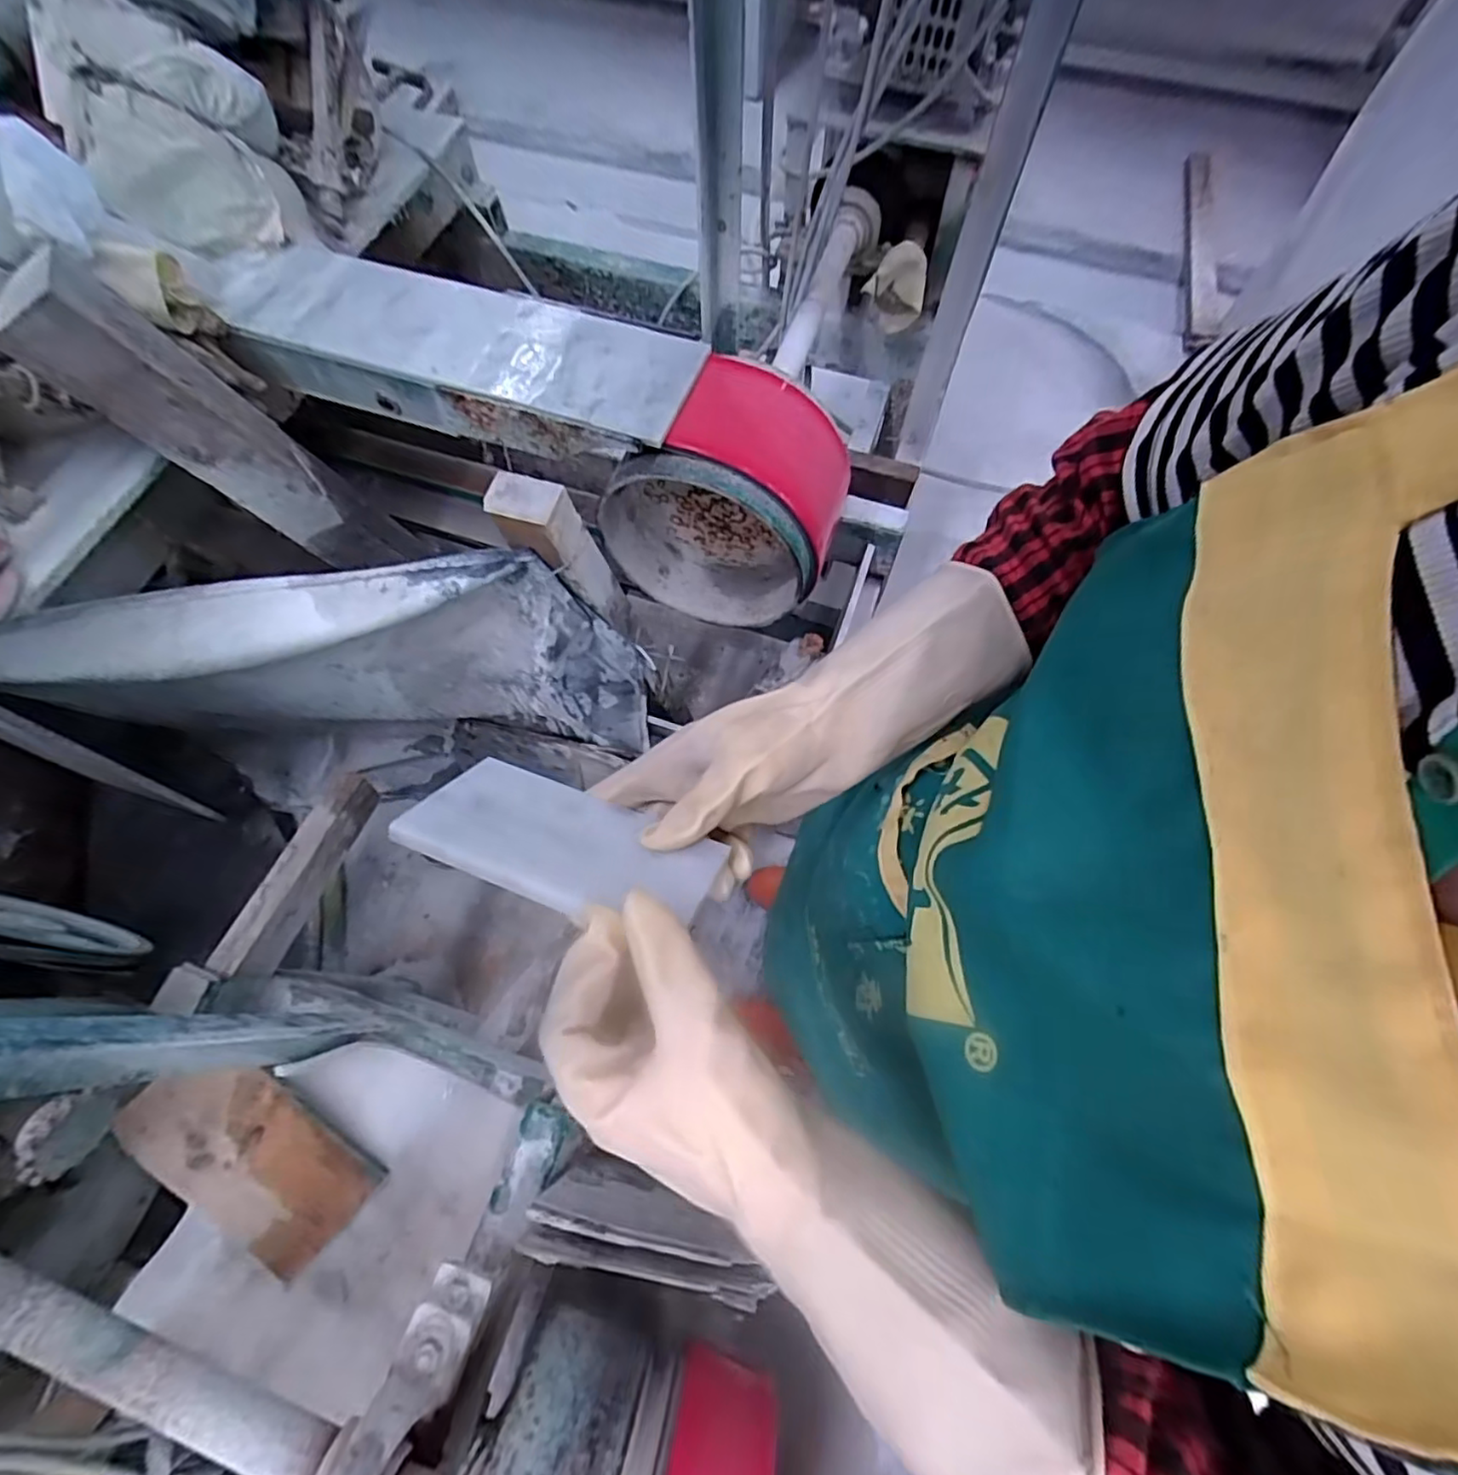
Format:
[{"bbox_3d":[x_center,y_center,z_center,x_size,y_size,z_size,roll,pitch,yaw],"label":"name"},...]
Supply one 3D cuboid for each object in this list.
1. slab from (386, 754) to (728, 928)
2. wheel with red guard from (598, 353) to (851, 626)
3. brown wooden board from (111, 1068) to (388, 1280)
[{"bbox_3d":[-0.081,0.052,0.320,0.148,0.008,0.075,18,30,10],"label":"slab"},{"bbox_3d":[-0.007,-0.288,0.778,0.266,0.292,0.152,18,69,7],"label":"wheel with red guard"},{"bbox_3d":[-0.499,0.437,0.661,0.240,0.014,0.125,41,75,-3],"label":"brown wooden board"}]

